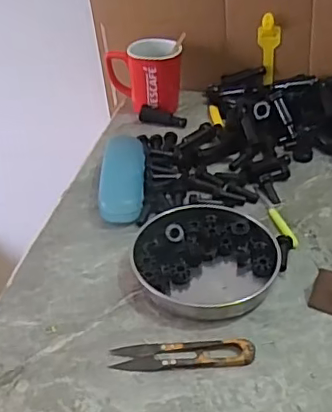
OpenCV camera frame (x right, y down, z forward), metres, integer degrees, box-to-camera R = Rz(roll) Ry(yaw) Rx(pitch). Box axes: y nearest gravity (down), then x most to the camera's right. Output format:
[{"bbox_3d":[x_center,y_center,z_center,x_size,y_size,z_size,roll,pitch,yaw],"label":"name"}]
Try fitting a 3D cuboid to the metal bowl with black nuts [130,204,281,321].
[{"bbox_3d":[0.038,0.050,0.541,0.134,0.024,0.130,0,37,0],"label":"metal bowl with black nuts"}]

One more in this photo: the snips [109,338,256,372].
[{"bbox_3d":[0.014,0.122,0.461,0.115,0.009,0.025,-1,37,0],"label":"snips"}]

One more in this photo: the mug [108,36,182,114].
[{"bbox_3d":[-0.030,-0.189,0.807,0.103,0.099,0.077,29,43,33],"label":"mug"}]

